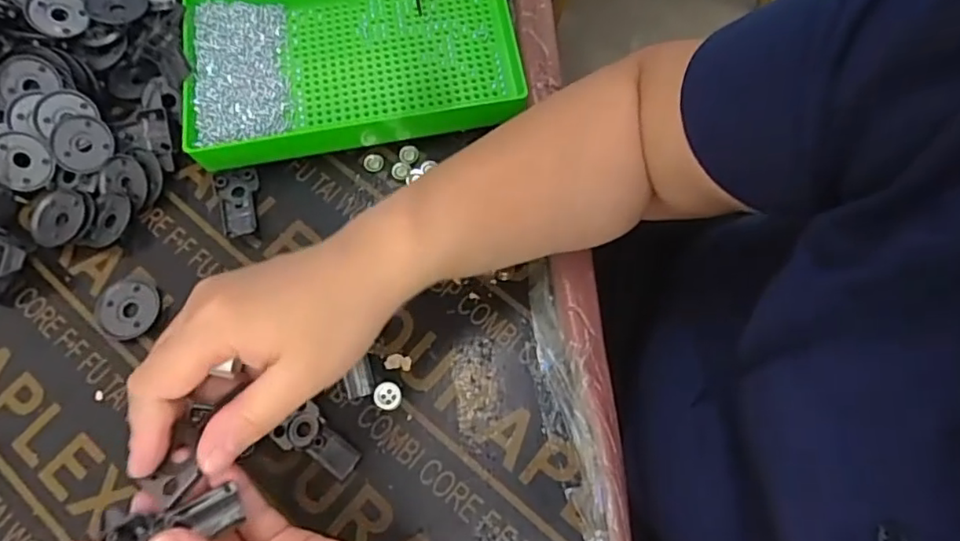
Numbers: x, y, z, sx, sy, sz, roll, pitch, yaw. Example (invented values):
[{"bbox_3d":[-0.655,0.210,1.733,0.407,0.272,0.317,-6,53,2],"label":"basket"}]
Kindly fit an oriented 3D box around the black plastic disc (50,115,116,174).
[{"bbox_3d":[-0.296,-0.094,0.455,0.042,0.006,0.041,0,90,-16],"label":"black plastic disc"}]

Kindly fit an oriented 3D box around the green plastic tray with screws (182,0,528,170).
[{"bbox_3d":[-0.096,-0.169,0.475,0.252,0.039,0.160,-9,70,-1],"label":"green plastic tray with screws"}]

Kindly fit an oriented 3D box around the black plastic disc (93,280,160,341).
[{"bbox_3d":[-0.247,0.027,0.427,0.038,0.010,0.042,0,70,2],"label":"black plastic disc"}]

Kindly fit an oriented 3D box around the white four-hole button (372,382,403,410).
[{"bbox_3d":[-0.060,0.082,0.400,0.017,0.006,0.017,4,70,4],"label":"white four-hole button"}]

